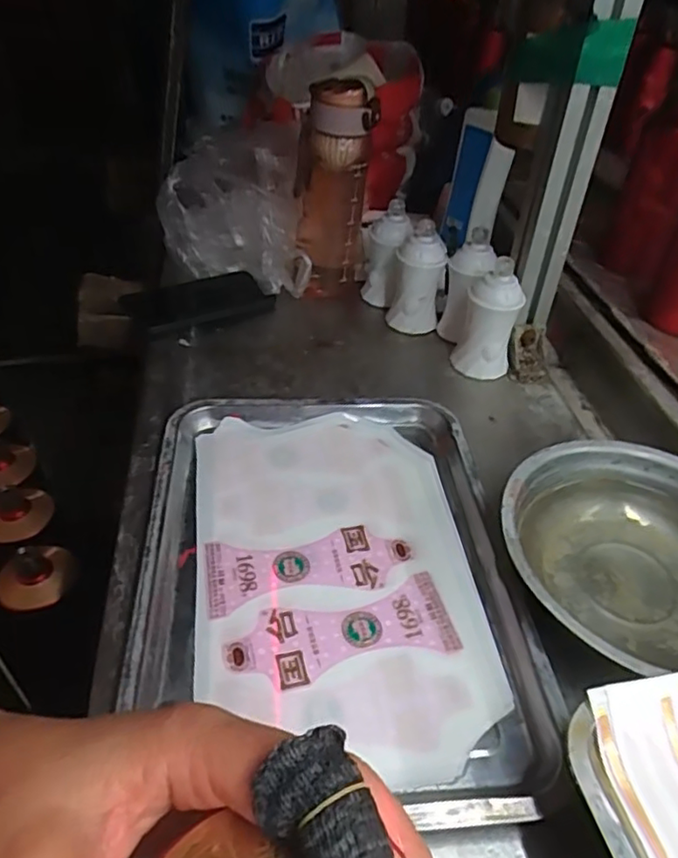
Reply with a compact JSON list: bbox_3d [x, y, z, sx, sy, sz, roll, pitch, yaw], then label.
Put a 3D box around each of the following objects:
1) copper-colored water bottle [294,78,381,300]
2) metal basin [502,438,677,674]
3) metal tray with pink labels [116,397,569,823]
[{"bbox_3d":[-0.006,-0.265,0.684,0.081,0.217,0.069,-8,43,-9],"label":"copper-colored water bottle"},{"bbox_3d":[0.214,0.081,0.421,0.194,0.053,0.188,0,42,0],"label":"metal basin"},{"bbox_3d":[-0.008,0.090,0.433,0.251,0.027,0.333,-3,42,-4],"label":"metal tray with pink labels"}]

